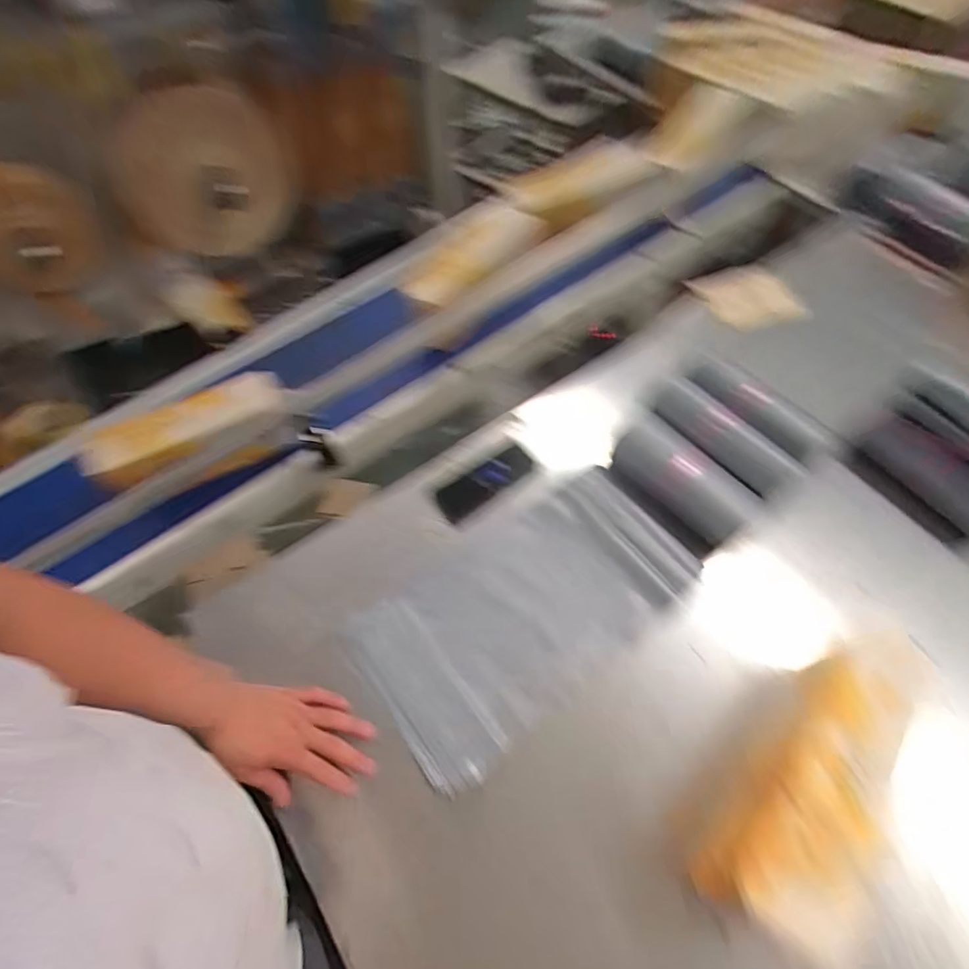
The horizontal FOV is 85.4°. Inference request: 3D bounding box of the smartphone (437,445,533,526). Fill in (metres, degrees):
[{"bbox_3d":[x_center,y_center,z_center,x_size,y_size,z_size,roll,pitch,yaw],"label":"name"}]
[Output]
[{"bbox_3d":[0.002,-0.005,0.792,0.158,0.013,0.056,-32,64,-19],"label":"smartphone"}]

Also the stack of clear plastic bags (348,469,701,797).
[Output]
[{"bbox_3d":[0.061,0.161,0.694,0.433,0.027,0.223,-34,63,-19],"label":"stack of clear plastic bags"}]

